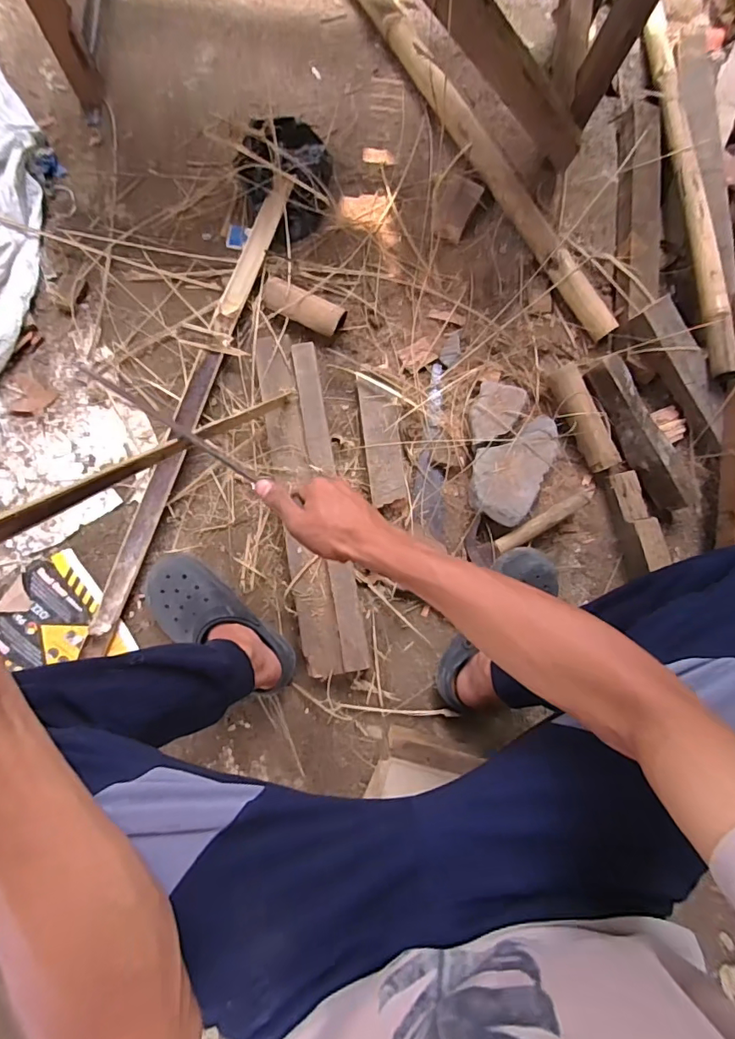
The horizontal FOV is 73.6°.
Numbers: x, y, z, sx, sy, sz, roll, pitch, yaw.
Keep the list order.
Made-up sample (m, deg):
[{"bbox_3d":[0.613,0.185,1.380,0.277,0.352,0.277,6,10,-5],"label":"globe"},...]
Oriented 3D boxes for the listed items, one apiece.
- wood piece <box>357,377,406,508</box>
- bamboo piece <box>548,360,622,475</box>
[{"bbox_3d":[0.025,-0.134,0.826,0.061,0.032,0.221,-7,84,-4],"label":"wood piece"},{"bbox_3d":[0.359,-0.170,0.815,0.050,0.032,0.182,-24,86,-5],"label":"bamboo piece"}]

